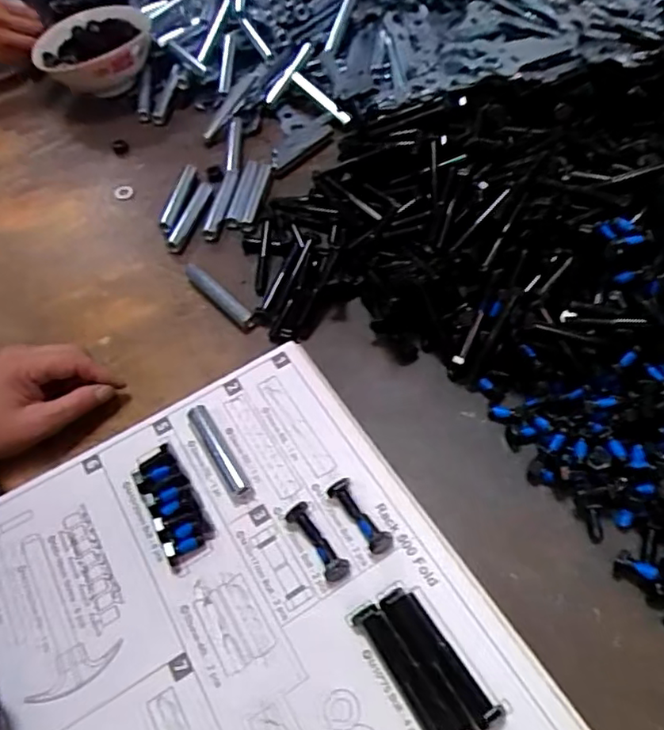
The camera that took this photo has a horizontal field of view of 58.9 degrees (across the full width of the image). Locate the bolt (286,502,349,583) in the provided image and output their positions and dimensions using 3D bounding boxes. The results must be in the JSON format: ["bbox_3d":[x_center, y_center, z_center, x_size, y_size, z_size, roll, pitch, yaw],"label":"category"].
[{"bbox_3d":[-0.010,0.113,0.381,0.016,0.014,0.058,-30,60,-15],"label":"bolt"}]

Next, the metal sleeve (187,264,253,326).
[{"bbox_3d":[-0.106,-0.065,0.535,0.015,0.011,0.094,-38,63,-19],"label":"metal sleeve"}]

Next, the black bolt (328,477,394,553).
[{"bbox_3d":[0.018,0.098,0.384,0.015,0.015,0.055,-30,60,-15],"label":"black bolt"}]

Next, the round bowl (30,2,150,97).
[{"bbox_3d":[-0.273,-0.363,0.688,0.133,0.049,0.132,-17,58,-7],"label":"round bowl"}]

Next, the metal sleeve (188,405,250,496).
[{"bbox_3d":[-0.080,0.060,0.417,0.013,0.014,0.074,-30,60,-15],"label":"metal sleeve"}]

